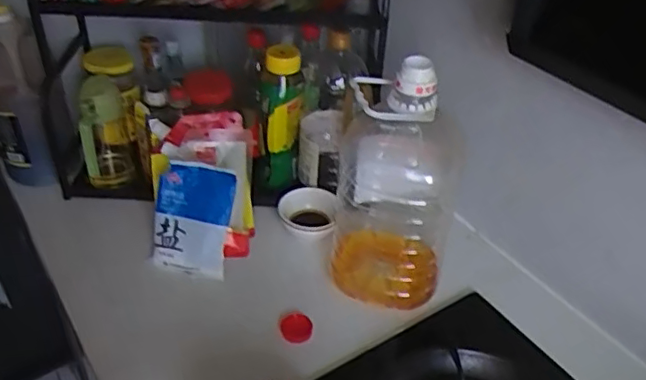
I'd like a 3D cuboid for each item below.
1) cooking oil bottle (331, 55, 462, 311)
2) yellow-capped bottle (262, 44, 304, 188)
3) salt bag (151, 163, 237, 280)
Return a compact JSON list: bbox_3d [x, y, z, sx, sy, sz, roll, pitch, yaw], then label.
[{"bbox_3d":[0.096,0.002,0.791,0.148,0.356,0.132,4,38,1],"label":"cooking oil bottle"},{"bbox_3d":[-0.068,-0.120,1.003,0.068,0.229,0.078,-1,38,-6],"label":"yellow-capped bottle"},{"bbox_3d":[-0.191,0.042,0.882,0.126,0.152,0.019,12,0,20],"label":"salt bag"}]

